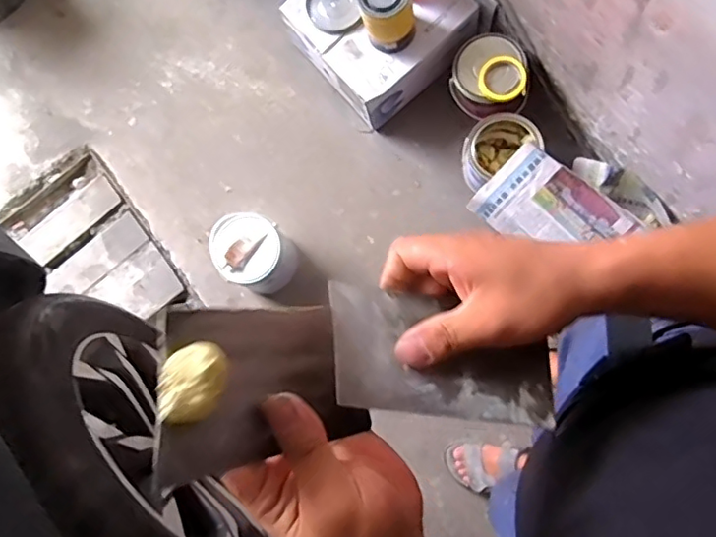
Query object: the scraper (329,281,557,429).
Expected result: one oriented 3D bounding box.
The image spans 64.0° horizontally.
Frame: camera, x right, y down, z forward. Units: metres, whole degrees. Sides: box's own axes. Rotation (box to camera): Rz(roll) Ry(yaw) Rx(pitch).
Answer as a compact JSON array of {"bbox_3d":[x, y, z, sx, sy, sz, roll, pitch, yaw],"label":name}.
[{"bbox_3d":[0.048,0.051,0.339,0.131,0.005,0.071,9,65,-5],"label":"scraper"}]

